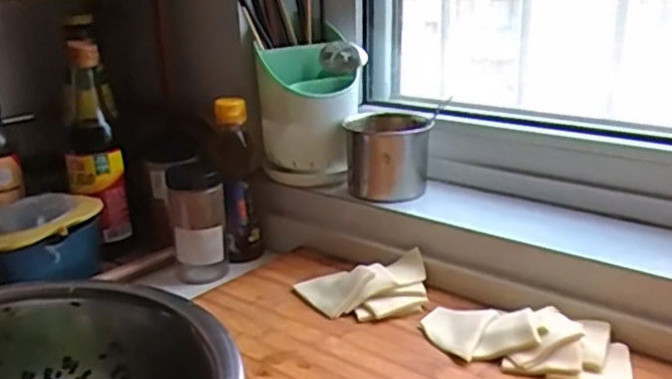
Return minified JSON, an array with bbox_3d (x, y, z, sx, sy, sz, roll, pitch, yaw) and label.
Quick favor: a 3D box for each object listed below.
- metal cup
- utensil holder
[{"bbox_3d":[0.055,-0.038,0.718,0.083,0.089,0.081,-4,20,-5],"label":"metal cup"},{"bbox_3d":[-0.029,-0.090,0.739,0.108,0.157,0.085,-2,20,0],"label":"utensil holder"}]

